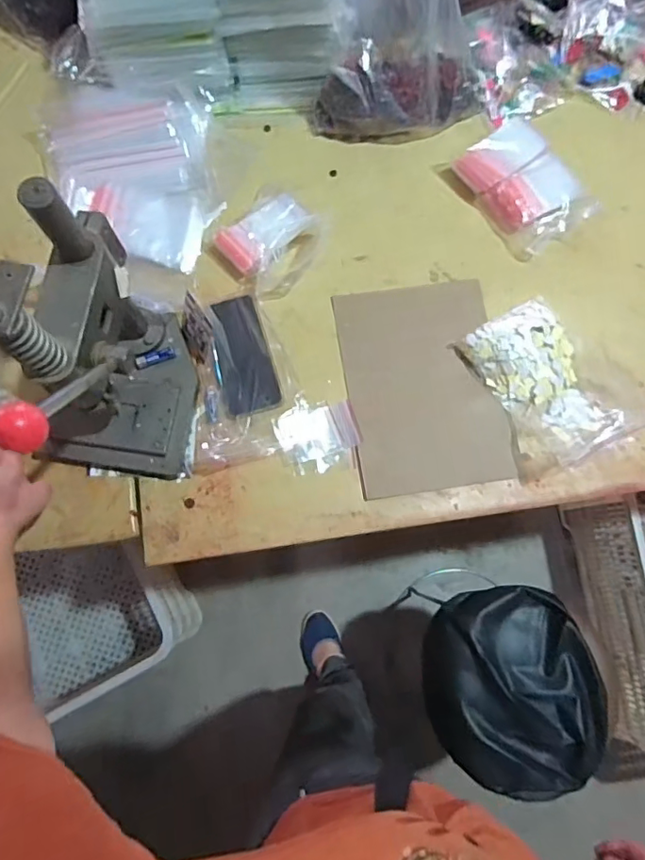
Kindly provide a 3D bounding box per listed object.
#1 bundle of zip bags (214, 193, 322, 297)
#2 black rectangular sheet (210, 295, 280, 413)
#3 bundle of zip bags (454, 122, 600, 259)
[{"bbox_3d":[-0.070,-0.258,0.718,0.117,0.048,0.145,31,78,6],"label":"bundle of zip bags"},{"bbox_3d":[-0.100,-0.097,0.678,0.066,0.007,0.149,-11,80,-20],"label":"black rectangular sheet"},{"bbox_3d":[0.286,-0.346,0.751,0.150,0.036,0.180,-35,79,-9],"label":"bundle of zip bags"}]

